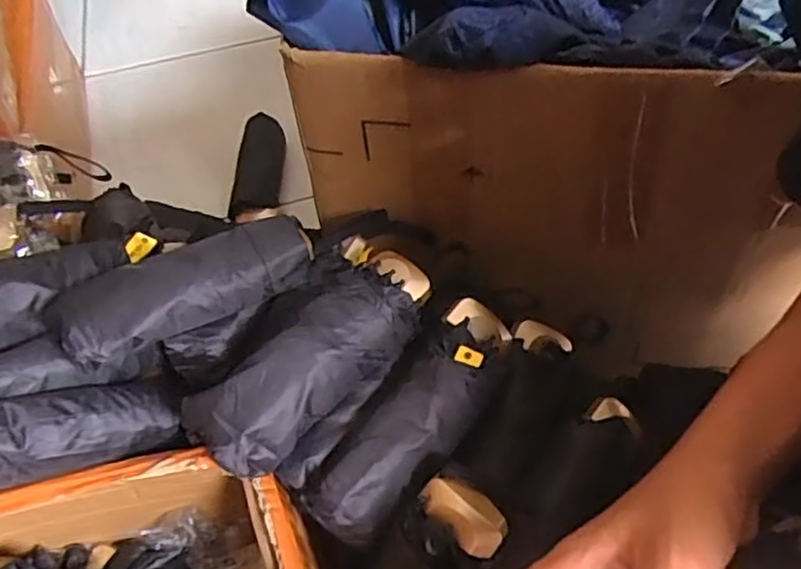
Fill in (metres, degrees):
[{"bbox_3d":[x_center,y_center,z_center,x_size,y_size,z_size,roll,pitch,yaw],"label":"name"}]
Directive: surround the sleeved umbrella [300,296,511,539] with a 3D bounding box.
[{"bbox_3d":[0.012,0.078,0.418,0.052,0.035,0.171,32,60,27],"label":"sleeved umbrella"}]

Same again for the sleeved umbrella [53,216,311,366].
[{"bbox_3d":[-0.142,0.004,0.457,0.170,0.048,0.058,-29,54,-18],"label":"sleeved umbrella"}]

